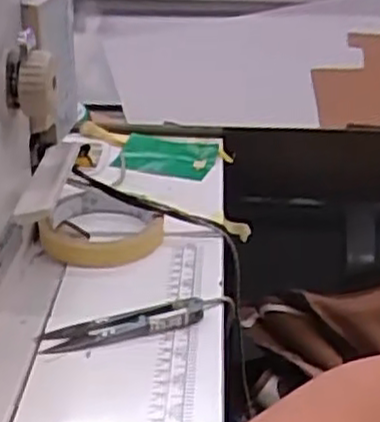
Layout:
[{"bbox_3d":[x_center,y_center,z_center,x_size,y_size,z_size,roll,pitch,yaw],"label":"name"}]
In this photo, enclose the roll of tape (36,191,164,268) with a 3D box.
[{"bbox_3d":[-0.069,0.011,0.555,0.083,0.021,0.089,1,27,0],"label":"roll of tape"}]

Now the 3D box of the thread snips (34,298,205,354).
[{"bbox_3d":[-0.040,0.070,0.459,0.103,0.011,0.024,-8,28,-17],"label":"thread snips"}]

